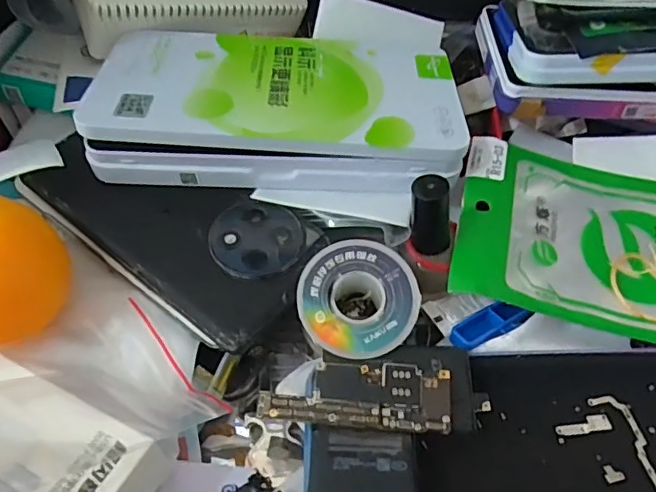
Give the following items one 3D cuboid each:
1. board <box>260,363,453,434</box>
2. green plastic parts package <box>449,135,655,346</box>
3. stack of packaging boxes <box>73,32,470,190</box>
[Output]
[{"bbox_3d":[0.011,0.061,0.231,0.077,0.004,0.026,3,49,4],"label":"board"},{"bbox_3d":[0.155,-0.001,0.273,0.174,0.018,0.110,15,56,10],"label":"green plastic parts package"},{"bbox_3d":[-0.026,-0.080,0.299,0.192,0.035,0.114,2,49,3],"label":"stack of packaging boxes"}]

